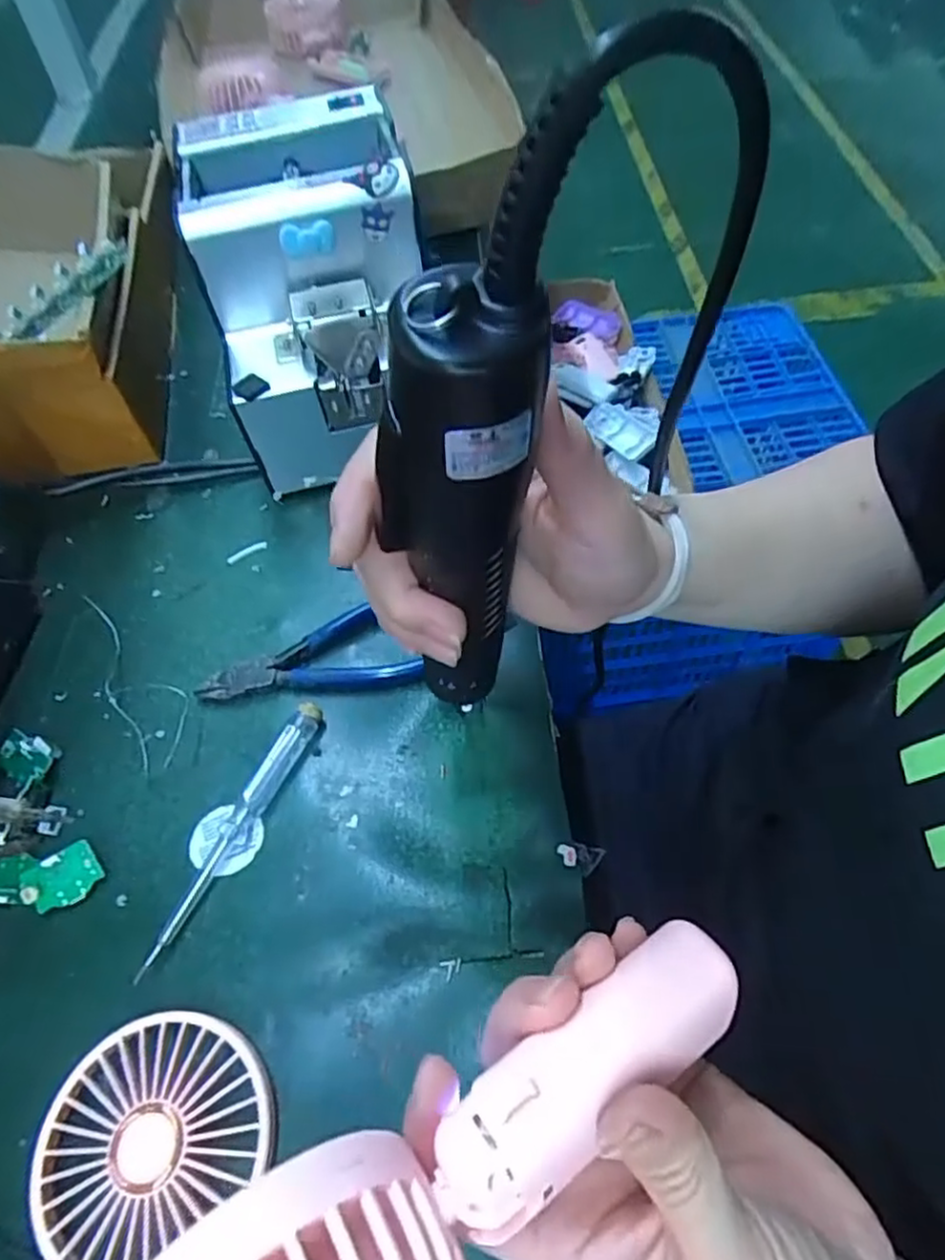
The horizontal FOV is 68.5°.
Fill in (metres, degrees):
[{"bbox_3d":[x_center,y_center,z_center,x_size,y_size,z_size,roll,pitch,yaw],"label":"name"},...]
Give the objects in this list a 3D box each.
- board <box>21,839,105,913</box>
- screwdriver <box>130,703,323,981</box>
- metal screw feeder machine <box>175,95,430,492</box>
[{"bbox_3d":[-0.187,0.114,0.316,0.031,0.005,0.024,-29,92,-18],"label":"board"},{"bbox_3d":[-0.113,0.092,0.329,0.013,0.011,0.134,23,62,16],"label":"screwdriver"},{"bbox_3d":[-0.094,-0.201,0.430,0.123,0.155,0.167,-10,58,-4],"label":"metal screw feeder machine"}]

